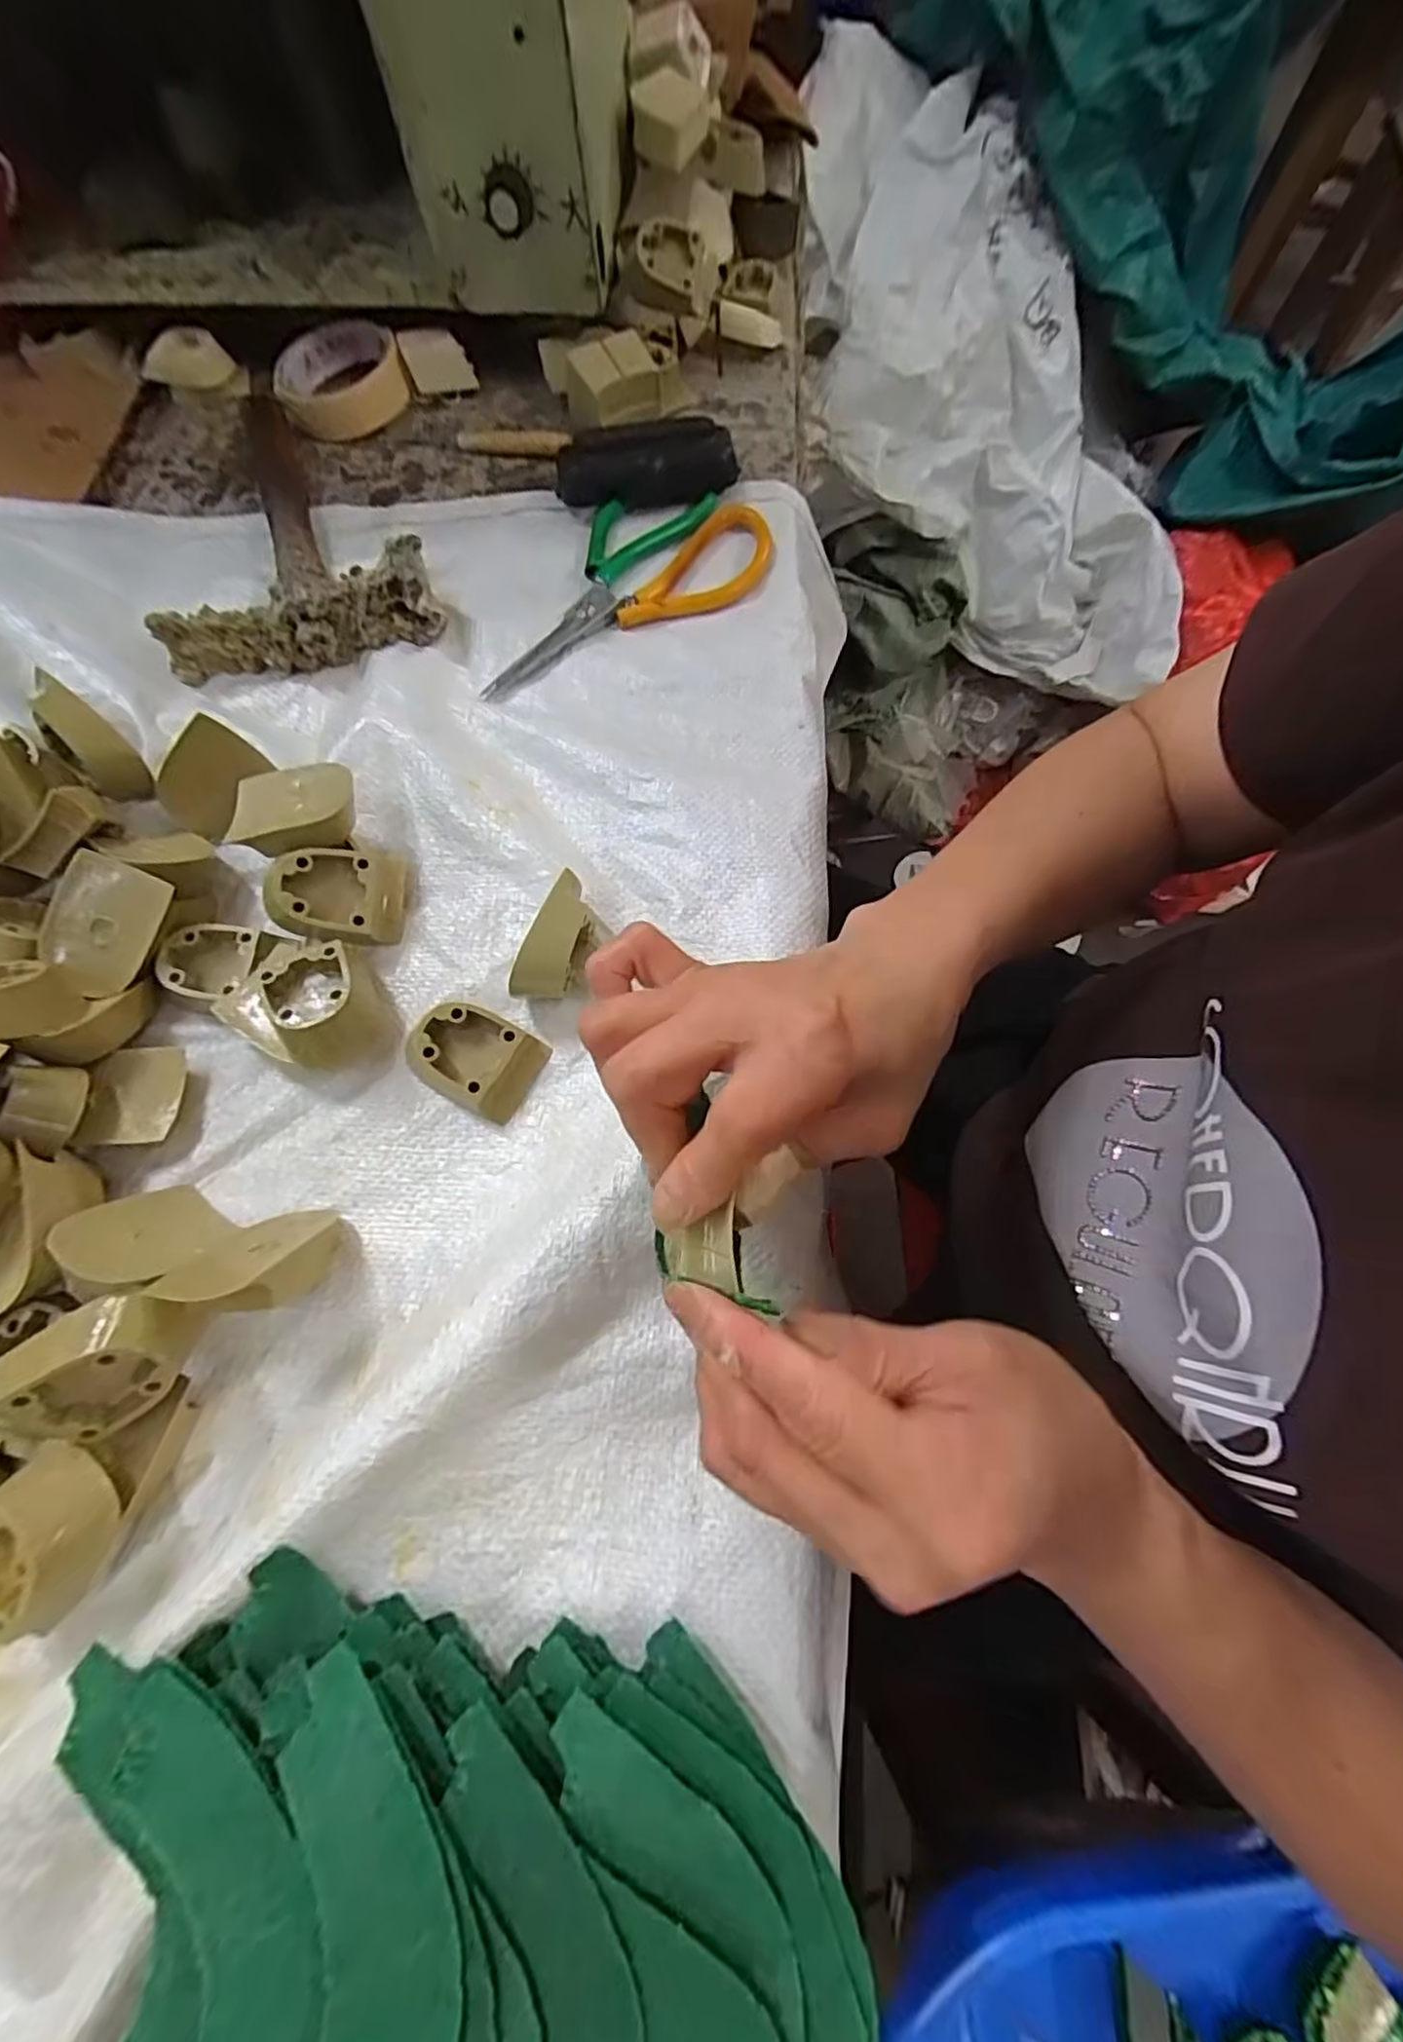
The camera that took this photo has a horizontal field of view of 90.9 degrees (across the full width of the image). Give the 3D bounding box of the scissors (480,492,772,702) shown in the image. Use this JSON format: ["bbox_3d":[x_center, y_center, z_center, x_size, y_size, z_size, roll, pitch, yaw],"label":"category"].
[{"bbox_3d":[-0.051,-0.258,0.396,0.186,0.011,0.100,-26,71,-9],"label":"scissors"}]

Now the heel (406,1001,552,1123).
[{"bbox_3d":[-0.100,0.013,0.294,0.056,0.021,0.039,26,72,10],"label":"heel"}]

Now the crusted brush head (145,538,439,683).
[{"bbox_3d":[-0.216,-0.213,0.370,0.147,0.039,0.032,-17,70,-6],"label":"crusted brush head"}]

